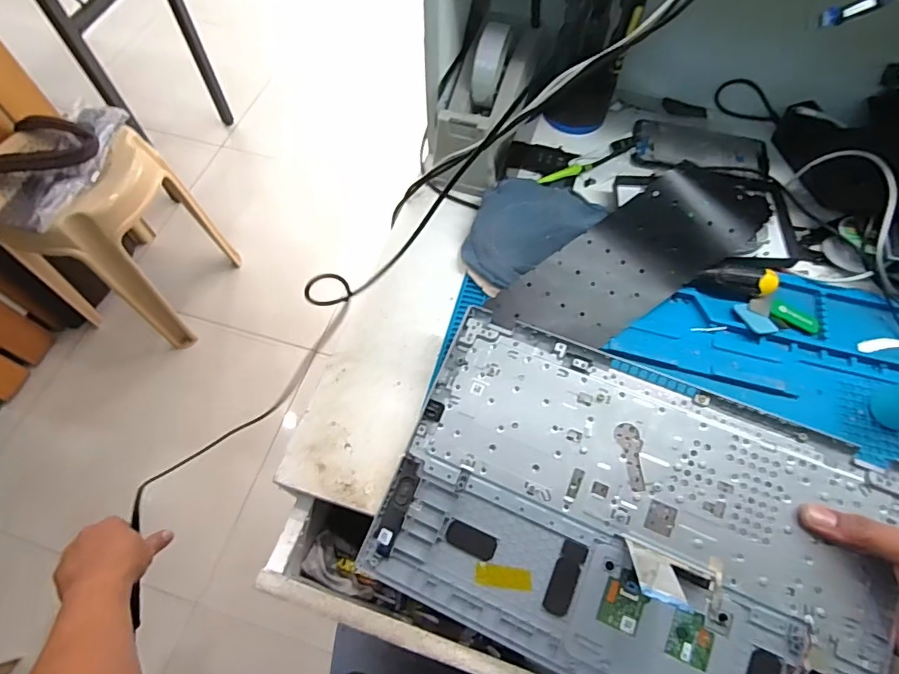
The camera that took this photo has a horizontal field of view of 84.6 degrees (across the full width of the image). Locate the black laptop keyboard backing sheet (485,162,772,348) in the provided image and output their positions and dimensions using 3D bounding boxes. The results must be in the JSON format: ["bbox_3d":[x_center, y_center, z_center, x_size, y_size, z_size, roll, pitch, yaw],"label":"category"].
[{"bbox_3d":[0.185,-0.083,0.480,0.299,0.063,0.101,-30,67,-15],"label":"black laptop keyboard backing sheet"}]

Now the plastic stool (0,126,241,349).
[{"bbox_3d":[-0.774,-0.227,1.156,0.308,0.445,0.288,13,63,6],"label":"plastic stool"}]

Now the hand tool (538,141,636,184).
[{"bbox_3d":[0.163,-0.201,0.573,0.132,0.007,0.012,-23,65,-12],"label":"hand tool"}]

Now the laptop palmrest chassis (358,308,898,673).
[{"bbox_3d":[0.136,0.143,0.379,0.356,0.008,0.230,21,77,13],"label":"laptop palmrest chassis"}]

